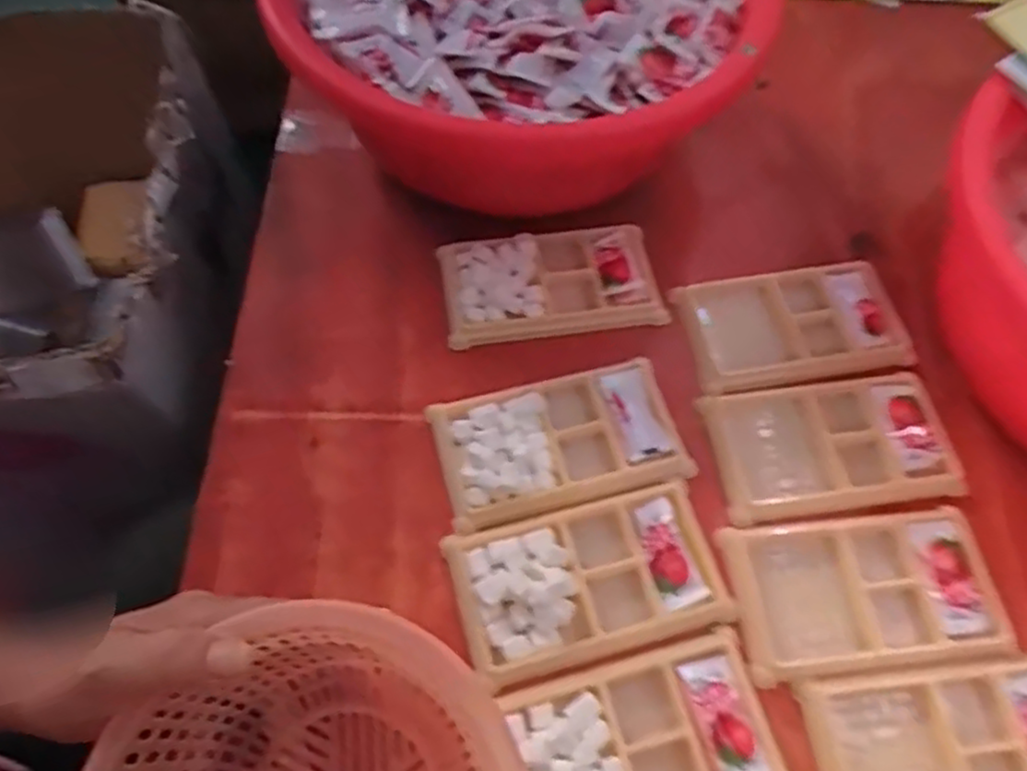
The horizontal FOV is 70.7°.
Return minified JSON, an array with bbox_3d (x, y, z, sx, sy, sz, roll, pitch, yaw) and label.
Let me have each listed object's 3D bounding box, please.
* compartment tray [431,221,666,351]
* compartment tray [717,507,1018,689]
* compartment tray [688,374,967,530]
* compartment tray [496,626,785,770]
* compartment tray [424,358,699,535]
[{"bbox_3d":[0.024,-0.068,0.466,0.137,0.011,0.074,-8,63,-6],"label":"compartment tray"},{"bbox_3d":[0.186,0.108,0.383,0.135,0.010,0.079,-5,62,-4],"label":"compartment tray"},{"bbox_3d":[0.185,0.033,0.422,0.135,0.010,0.078,-7,63,-5],"label":"compartment tray"},{"bbox_3d":[0.063,0.167,0.338,0.119,0.014,0.076,-14,63,-9],"label":"compartment tray"},{"bbox_3d":[0.028,0.031,0.415,0.137,0.013,0.077,-13,63,-8],"label":"compartment tray"}]

